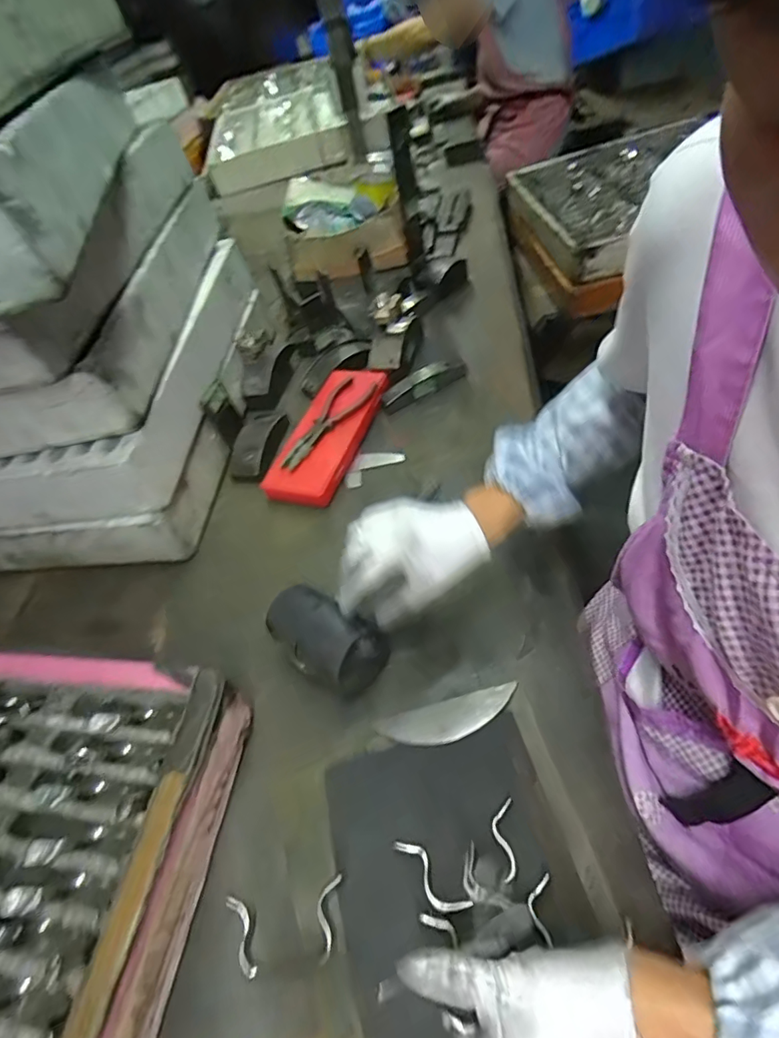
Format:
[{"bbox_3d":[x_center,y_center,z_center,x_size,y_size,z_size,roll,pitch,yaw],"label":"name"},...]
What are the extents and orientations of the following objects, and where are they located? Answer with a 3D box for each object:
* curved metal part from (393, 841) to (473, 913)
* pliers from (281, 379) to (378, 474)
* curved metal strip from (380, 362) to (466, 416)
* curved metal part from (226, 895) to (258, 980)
[{"bbox_3d":[0.029,0.269,0.378,0.066,0.013,0.021,33,66,34],"label":"curved metal part"},{"bbox_3d":[-0.096,-0.142,0.730,0.058,0.015,0.196,22,61,29],"label":"pliers"},{"bbox_3d":[0.050,-0.212,0.774,0.146,0.029,0.034,-31,51,-10],"label":"curved metal strip"},{"bbox_3d":[-0.114,0.319,0.386,0.014,0.012,0.055,-27,50,-7],"label":"curved metal part"}]

